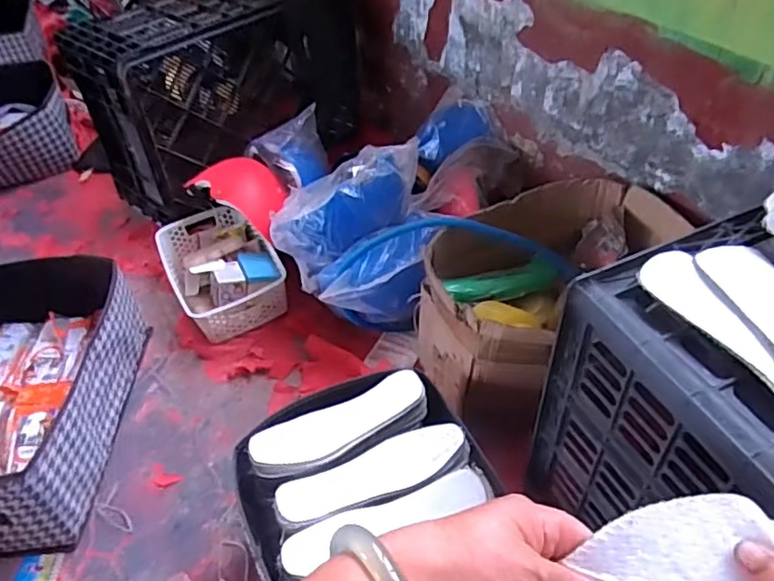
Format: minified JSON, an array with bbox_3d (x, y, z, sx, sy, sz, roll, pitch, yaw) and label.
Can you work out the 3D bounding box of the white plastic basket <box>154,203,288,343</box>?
[{"bbox_3d":[-0.330,-0.048,1.185,0.198,0.090,0.303,-23,48,-18],"label":"white plastic basket"}]

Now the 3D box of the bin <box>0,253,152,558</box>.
[{"bbox_3d":[-0.591,0.155,0.943,0.325,0.184,0.462,-5,45,-1],"label":"bin"}]

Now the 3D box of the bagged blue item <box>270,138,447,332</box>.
[{"bbox_3d":[-0.046,-0.051,0.982,0.247,0.264,0.186,-12,45,-8],"label":"bagged blue item"}]

